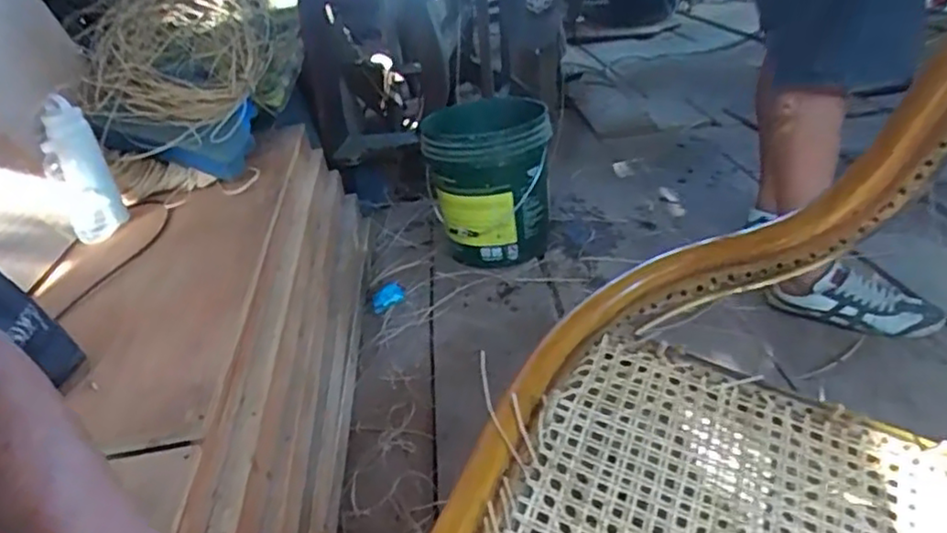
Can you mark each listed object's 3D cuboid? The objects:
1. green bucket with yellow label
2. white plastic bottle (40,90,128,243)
[{"bbox_3d":[0.042,-0.218,1.624,0.290,0.344,0.333,-5,28,5],"label":"green bucket with yellow label"},{"bbox_3d":[-0.710,-0.162,1.206,0.091,0.249,0.085,-20,30,-22],"label":"white plastic bottle"}]

